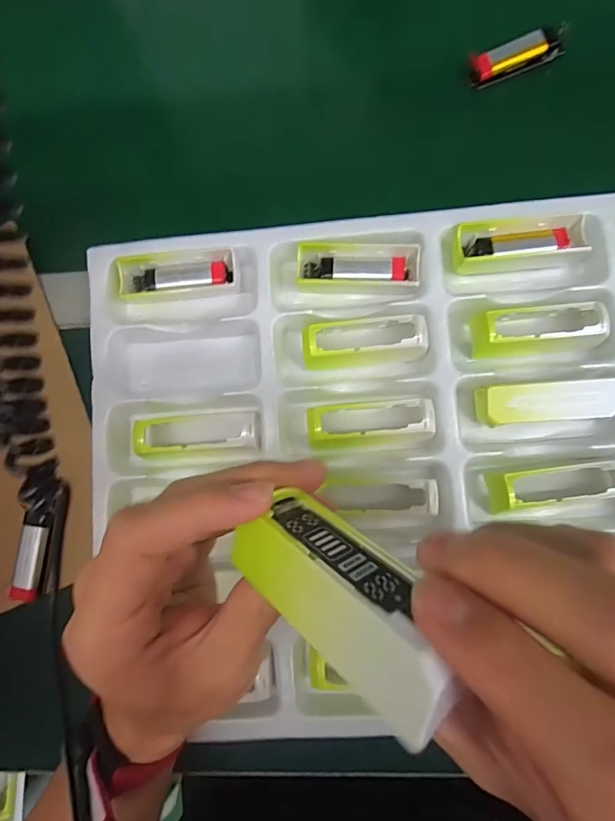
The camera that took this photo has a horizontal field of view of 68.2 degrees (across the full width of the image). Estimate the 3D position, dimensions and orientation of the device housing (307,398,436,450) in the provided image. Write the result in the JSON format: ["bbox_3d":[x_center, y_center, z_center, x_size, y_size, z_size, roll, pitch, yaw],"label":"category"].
[{"bbox_3d":[0.040,0.008,0.291,0.078,0.022,0.027,-6,84,3],"label":"device housing"}]

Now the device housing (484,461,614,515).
[{"bbox_3d":[0.154,0.045,0.277,0.078,0.025,0.025,-9,83,3],"label":"device housing"}]

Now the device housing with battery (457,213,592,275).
[{"bbox_3d":[0.138,-0.110,0.295,0.081,0.014,0.029,-5,84,3],"label":"device housing with battery"}]

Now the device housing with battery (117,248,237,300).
[{"bbox_3d":[-0.088,-0.092,0.313,0.078,0.020,0.027,-6,84,3],"label":"device housing with battery"}]

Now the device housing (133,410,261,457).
[{"bbox_3d":[-0.071,0.015,0.301,0.081,0.027,0.026,-4,84,3],"label":"device housing"}]

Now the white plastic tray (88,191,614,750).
[{"bbox_3d":[0.092,0.027,0.289,0.450,0.032,0.315,-5,84,3],"label":"white plastic tray"}]

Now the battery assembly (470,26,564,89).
[{"bbox_3d":[0.148,-0.250,0.321,0.063,0.013,0.019,-18,83,2],"label":"battery assembly"}]

